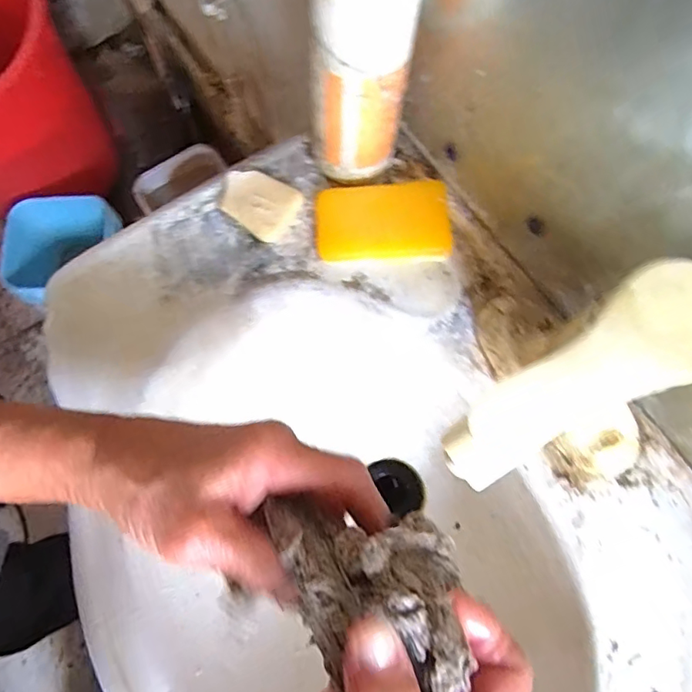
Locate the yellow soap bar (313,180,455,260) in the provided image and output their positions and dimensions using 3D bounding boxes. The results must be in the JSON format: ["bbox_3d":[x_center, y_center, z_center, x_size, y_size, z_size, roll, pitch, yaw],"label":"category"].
[{"bbox_3d":[0.028,-0.095,0.396,0.100,0.021,0.058,-2,75,-1],"label":"yellow soap bar"}]

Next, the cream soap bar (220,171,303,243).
[{"bbox_3d":[-0.068,-0.116,0.408,0.062,0.012,0.048,37,77,9],"label":"cream soap bar"}]

